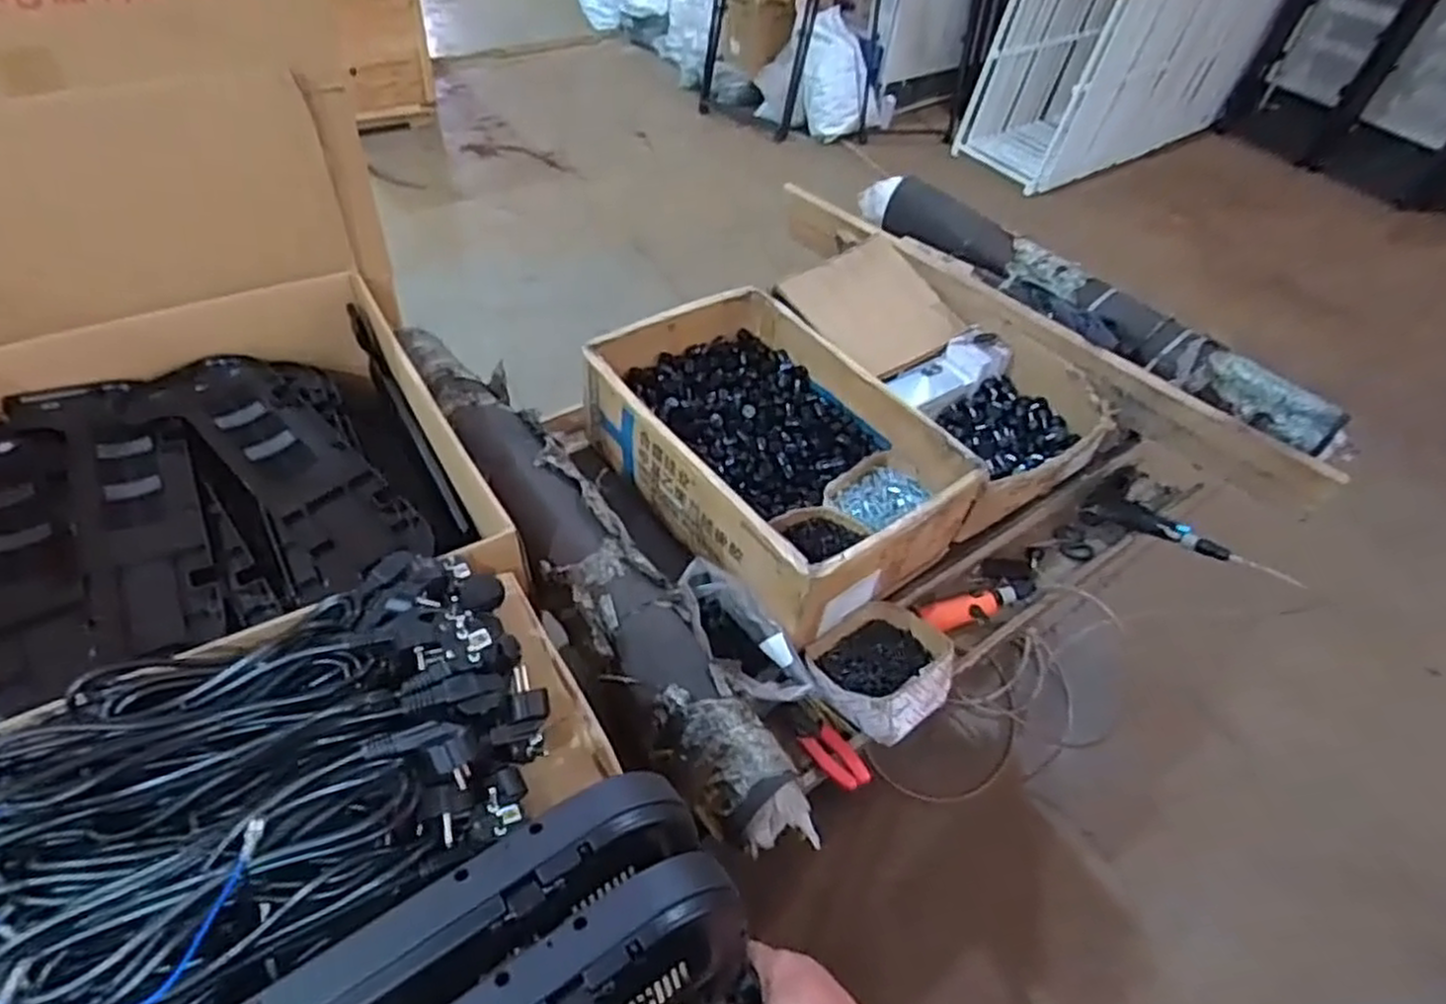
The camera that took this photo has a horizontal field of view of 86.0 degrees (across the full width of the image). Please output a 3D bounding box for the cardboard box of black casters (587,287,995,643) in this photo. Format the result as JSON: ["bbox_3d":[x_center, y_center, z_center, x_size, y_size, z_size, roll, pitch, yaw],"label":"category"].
[{"bbox_3d":[0.074,-0.094,1.166,0.373,0.166,0.543,-28,57,-27],"label":"cardboard box of black casters"}]

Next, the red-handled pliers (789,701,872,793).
[{"bbox_3d":[0.125,0.300,0.966,0.051,0.022,0.144,-20,37,-22],"label":"red-handled pliers"}]

